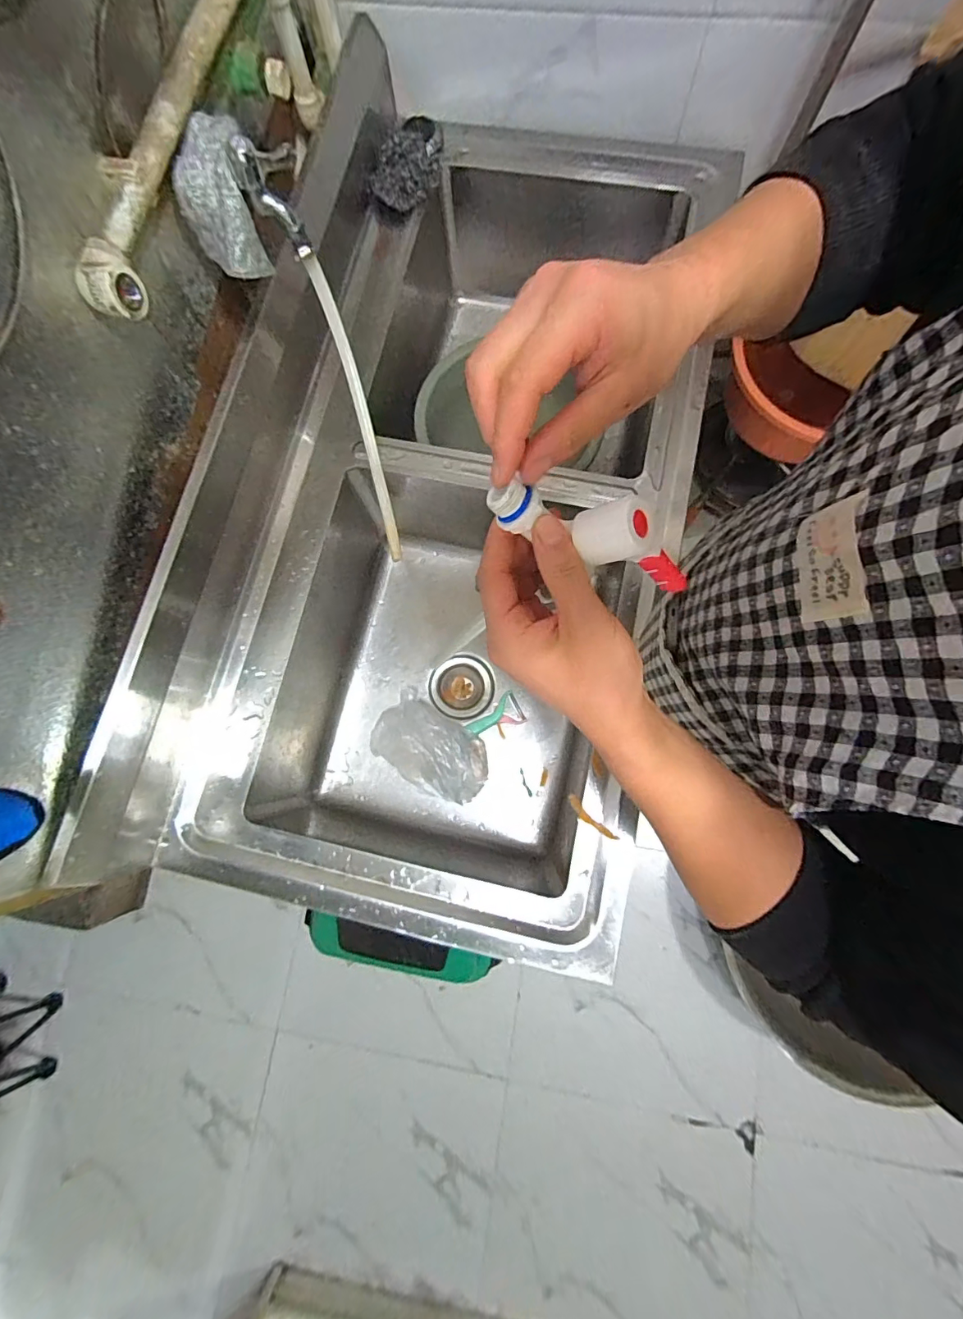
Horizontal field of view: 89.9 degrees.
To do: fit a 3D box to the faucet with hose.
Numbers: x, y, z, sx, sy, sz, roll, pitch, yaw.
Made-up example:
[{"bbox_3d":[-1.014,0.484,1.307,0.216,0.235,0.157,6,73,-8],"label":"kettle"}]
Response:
[{"bbox_3d":[-0.176,-0.349,0.617,0.056,0.106,0.435,-19,123,-3],"label":"faucet with hose"}]

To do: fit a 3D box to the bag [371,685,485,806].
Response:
[{"bbox_3d":[-0.078,0.149,0.787,0.192,0.131,0.113,32,82,8],"label":"bag"}]

